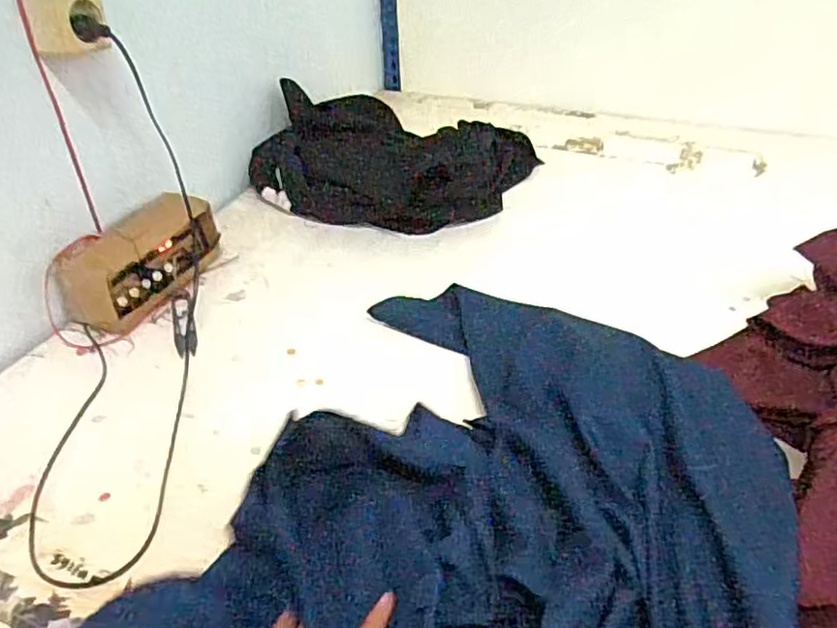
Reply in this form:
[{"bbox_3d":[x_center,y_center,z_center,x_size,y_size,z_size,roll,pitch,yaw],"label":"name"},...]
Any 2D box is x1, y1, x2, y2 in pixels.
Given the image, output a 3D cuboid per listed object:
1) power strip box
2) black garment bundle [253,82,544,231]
[{"bbox_3d":[-0.322,-0.070,0.741,0.075,0.095,0.182,14,41,19],"label":"power strip box"},{"bbox_3d":[-0.039,-0.244,0.952,0.390,0.108,0.281,11,40,15],"label":"black garment bundle"}]

